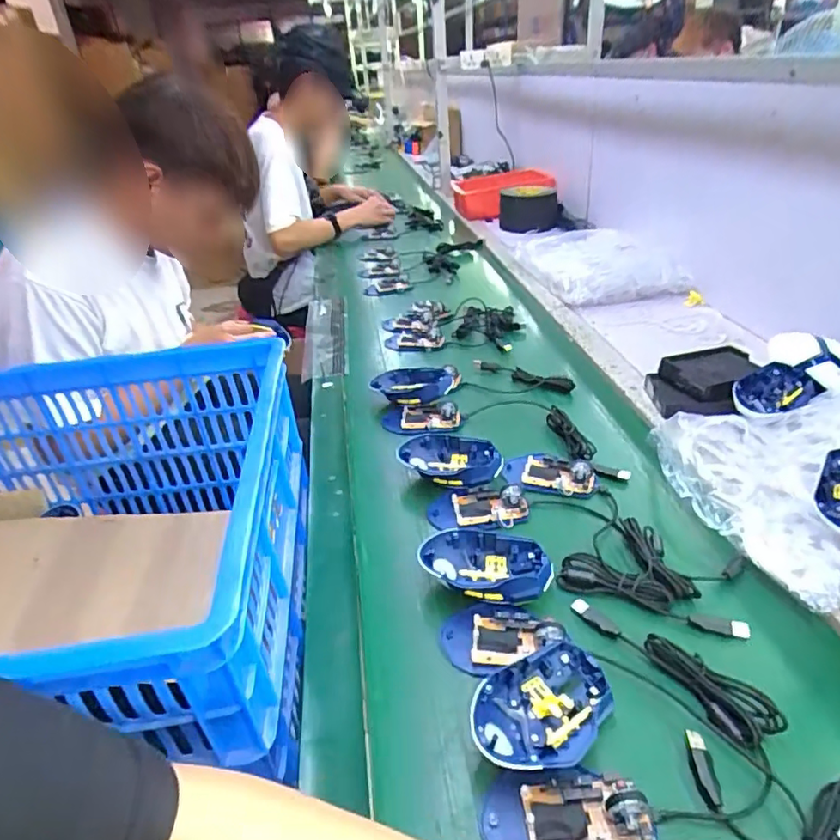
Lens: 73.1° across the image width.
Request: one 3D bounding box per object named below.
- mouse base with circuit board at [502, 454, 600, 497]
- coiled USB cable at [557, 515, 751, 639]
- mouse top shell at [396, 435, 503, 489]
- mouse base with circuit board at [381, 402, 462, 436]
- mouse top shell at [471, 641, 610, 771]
[{"bbox_3d":[0.153,0.061,0.667,0.106,0.024,0.060,6,33,12],"label":"mouse base with circuit board"},{"bbox_3d":[0.222,0.140,0.531,0.155,0.018,0.106,18,37,29],"label":"coiled USB cable"},{"bbox_3d":[0.035,0.054,0.682,0.126,0.039,0.071,8,34,17],"label":"mouse top shell"},{"bbox_3d":[0.000,-0.002,0.790,0.108,0.030,0.054,6,33,12],"label":"mouse base with circuit board"},{"bbox_3d":[0.092,0.215,0.417,0.117,0.035,0.079,-15,34,-20],"label":"mouse top shell"}]

